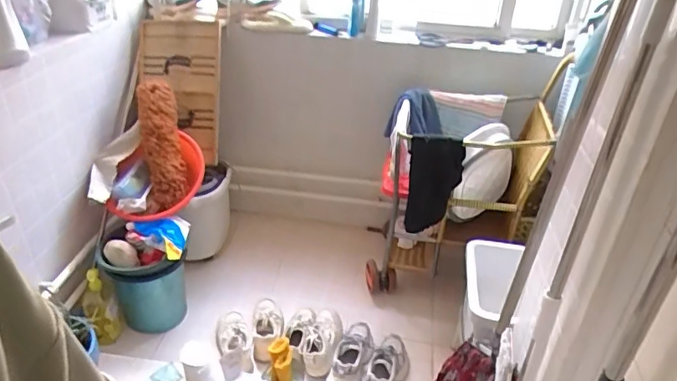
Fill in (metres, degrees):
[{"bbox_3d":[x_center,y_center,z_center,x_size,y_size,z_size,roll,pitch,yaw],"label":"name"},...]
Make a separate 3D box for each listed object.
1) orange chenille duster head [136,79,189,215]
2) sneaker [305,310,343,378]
[{"bbox_3d":[-0.525,-0.123,1.572,0.122,0.366,0.118,-8,-3,-14],"label":"orange chenille duster head"},{"bbox_3d":[-0.045,0.461,1.603,0.104,0.114,0.215,3,32,2],"label":"sneaker"}]

